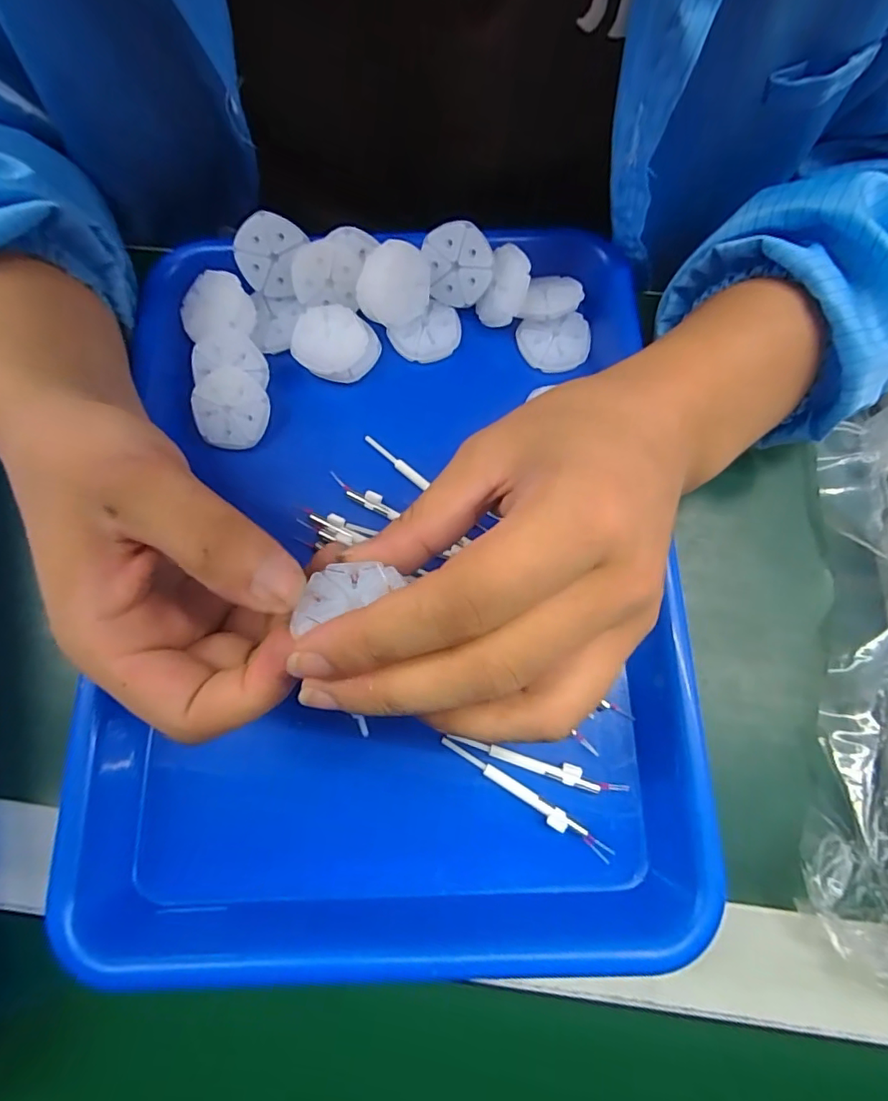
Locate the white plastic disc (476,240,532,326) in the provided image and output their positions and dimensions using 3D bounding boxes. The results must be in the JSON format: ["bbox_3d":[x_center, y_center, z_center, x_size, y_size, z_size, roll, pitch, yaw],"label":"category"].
[{"bbox_3d":[0.030,-0.135,0.279,0.024,0.032,0.031,9,74,4],"label":"white plastic disc"}]

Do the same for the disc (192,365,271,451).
[{"bbox_3d":[-0.106,-0.071,0.268,0.035,0.005,0.039,-4,98,-2],"label":"disc"}]

